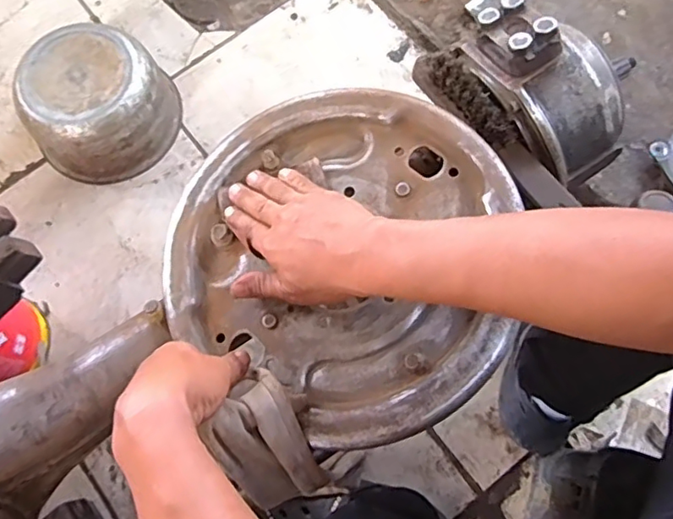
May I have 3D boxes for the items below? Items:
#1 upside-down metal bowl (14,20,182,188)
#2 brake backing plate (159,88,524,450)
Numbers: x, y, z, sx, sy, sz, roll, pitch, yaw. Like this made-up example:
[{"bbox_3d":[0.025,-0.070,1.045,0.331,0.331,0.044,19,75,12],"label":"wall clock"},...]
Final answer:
[{"bbox_3d":[-0.363,-0.240,0.880,0.208,0.127,0.190,0,74,1],"label":"upside-down metal bowl"},{"bbox_3d":[0.007,-0.012,0.474,0.288,0.053,0.268,0,74,1],"label":"brake backing plate"}]

